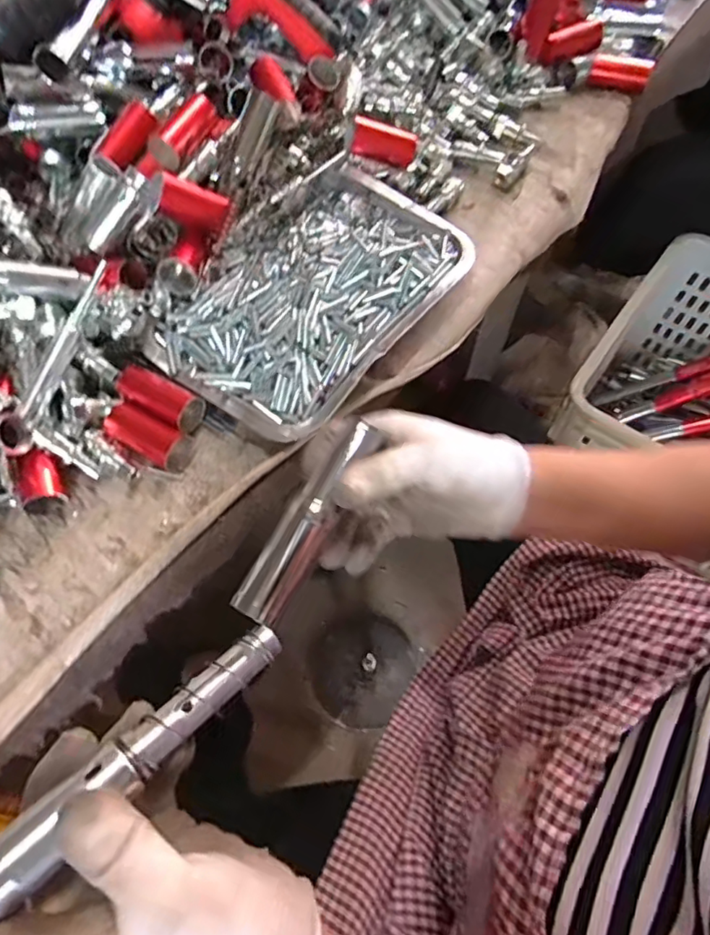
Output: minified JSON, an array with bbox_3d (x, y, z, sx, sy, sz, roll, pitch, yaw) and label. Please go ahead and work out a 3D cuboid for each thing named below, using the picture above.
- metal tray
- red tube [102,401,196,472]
[{"bbox_3d":[-0.029,-0.145,0.466,0.165,0.037,0.257,33,68,16],"label":"metal tray"},{"bbox_3d":[-0.158,-0.023,0.428,0.068,0.022,0.029,26,66,13],"label":"red tube"}]

